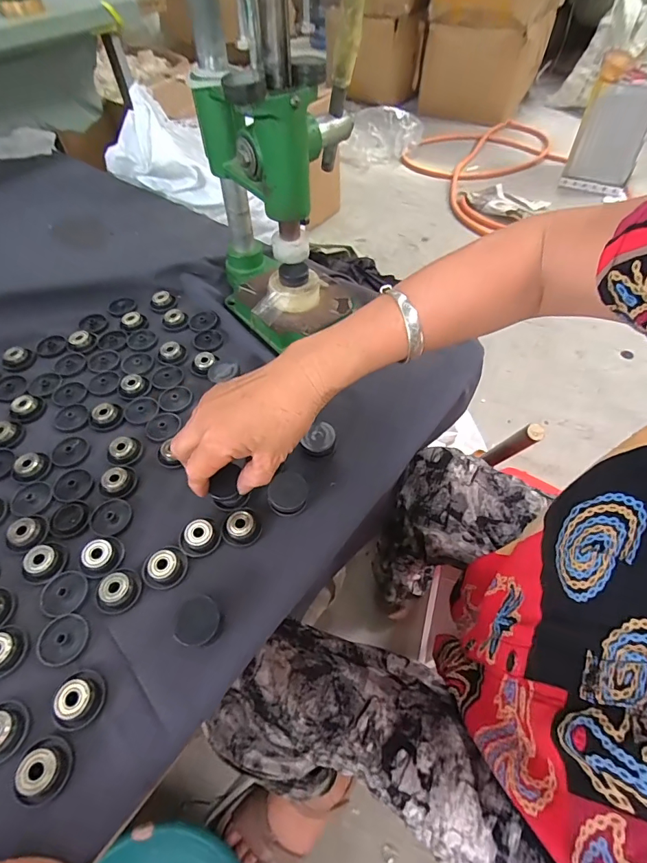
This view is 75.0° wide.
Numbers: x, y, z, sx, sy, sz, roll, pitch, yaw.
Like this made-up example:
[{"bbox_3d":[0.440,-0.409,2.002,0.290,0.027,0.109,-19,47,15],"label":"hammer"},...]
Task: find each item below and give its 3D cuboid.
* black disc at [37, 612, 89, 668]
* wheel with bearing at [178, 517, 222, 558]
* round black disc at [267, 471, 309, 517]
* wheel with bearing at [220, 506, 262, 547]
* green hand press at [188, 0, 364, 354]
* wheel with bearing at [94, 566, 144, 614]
[{"bbox_3d":[-0.188,0.149,0.303,0.033,0.005,0.033,-1,54,1],"label":"black disc"},{"bbox_3d":[-0.100,0.086,0.343,0.029,0.012,0.034,34,61,23],"label":"wheel with bearing"},{"bbox_3d":[-0.031,0.053,0.362,0.033,0.013,0.036,1,67,-3],"label":"round black disc"},{"bbox_3d":[-0.070,0.077,0.353,0.032,0.014,0.032,-1,54,1],"label":"wheel with bearing"},{"bbox_3d":[-0.032,-0.277,0.386,0.161,0.376,0.174,-21,56,-13],"label":"green hand press"},{"bbox_3d":[-0.157,0.120,0.321,0.029,0.011,0.034,25,58,18],"label":"wheel with bearing"}]

